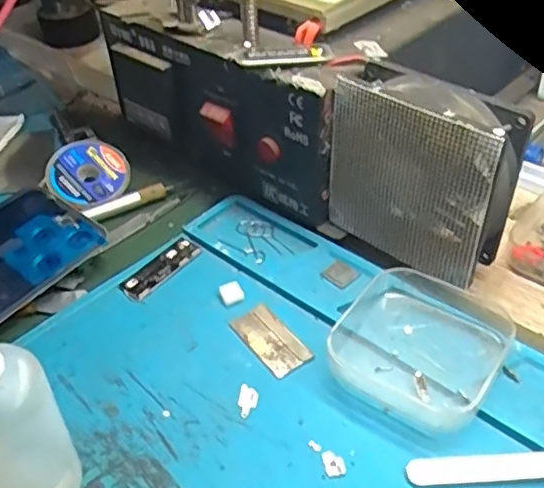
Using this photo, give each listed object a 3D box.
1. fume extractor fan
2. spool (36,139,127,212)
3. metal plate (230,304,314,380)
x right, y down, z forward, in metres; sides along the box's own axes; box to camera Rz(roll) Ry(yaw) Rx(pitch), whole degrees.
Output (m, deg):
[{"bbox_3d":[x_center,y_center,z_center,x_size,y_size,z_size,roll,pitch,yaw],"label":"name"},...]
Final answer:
[{"bbox_3d":[0.066,-0.029,0.287,0.079,0.084,0.029,26,49,31],"label":"fume extractor fan"},{"bbox_3d":[-0.106,-0.041,0.365,0.045,0.010,0.043,-33,76,-25],"label":"spool"},{"bbox_3d":[-0.001,0.041,0.276,0.019,0.004,0.039,-26,45,-24],"label":"metal plate"}]

